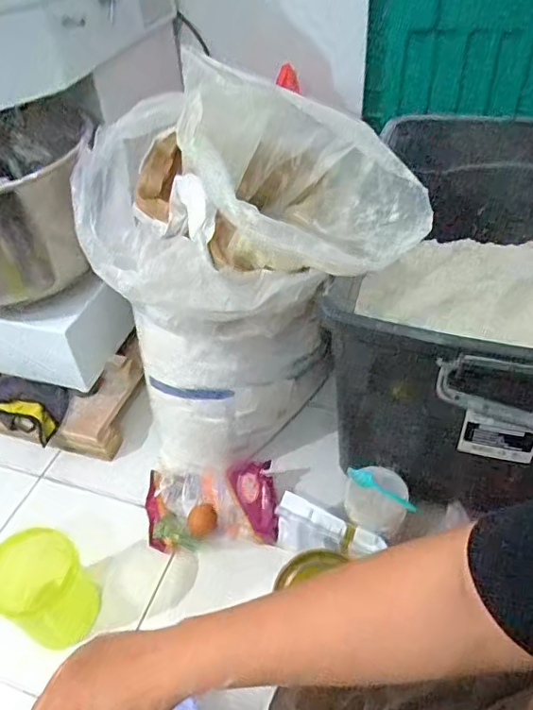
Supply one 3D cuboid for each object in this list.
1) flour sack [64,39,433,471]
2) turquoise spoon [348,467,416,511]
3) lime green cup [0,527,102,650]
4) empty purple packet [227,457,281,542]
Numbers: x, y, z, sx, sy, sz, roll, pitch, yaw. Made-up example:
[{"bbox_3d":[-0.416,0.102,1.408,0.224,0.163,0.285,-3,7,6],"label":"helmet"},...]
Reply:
[{"bbox_3d":[-0.013,-0.075,0.754,0.394,0.544,0.250,9,45,16],"label":"flour sack"},{"bbox_3d":[0.163,0.188,0.764,0.105,0.011,0.024,22,50,27],"label":"turquoise spoon"},{"bbox_3d":[-0.306,0.328,0.751,0.103,0.146,0.112,-3,43,3],"label":"lime green cup"},{"bbox_3d":[-0.015,0.235,0.872,0.073,0.034,0.135,-15,63,-10],"label":"empty purple packet"}]

